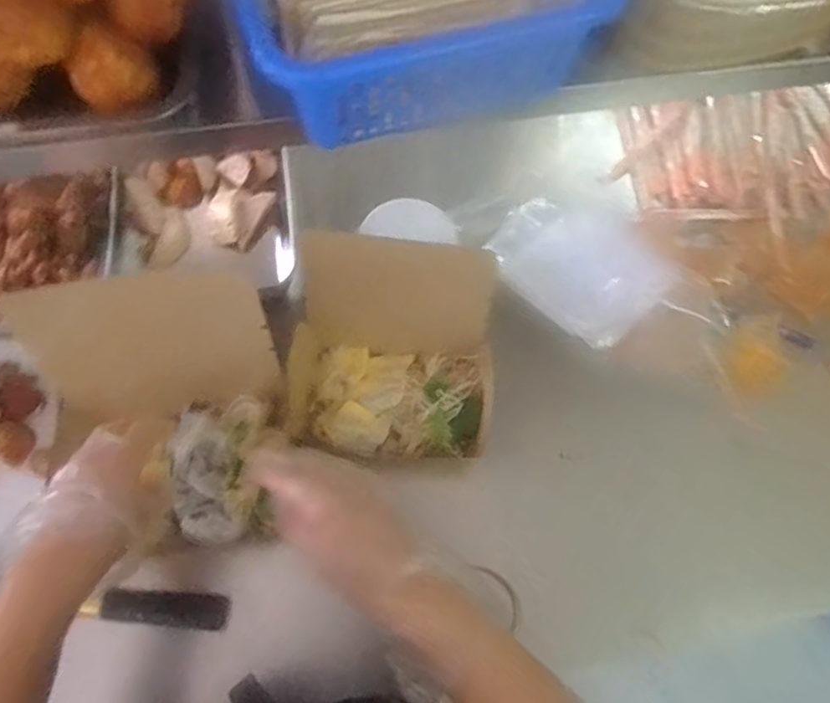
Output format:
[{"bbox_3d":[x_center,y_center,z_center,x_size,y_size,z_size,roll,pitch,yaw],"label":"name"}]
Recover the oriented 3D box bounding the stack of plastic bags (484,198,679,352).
[{"bbox_3d":[0.186,-0.105,0.705,0.145,0.031,0.192,-40,73,-17],"label":"stack of plastic bags"}]

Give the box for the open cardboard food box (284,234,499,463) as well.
[{"bbox_3d":[-0.028,-0.006,0.609,0.212,0.120,0.204,2,66,-1],"label":"open cardboard food box"}]

